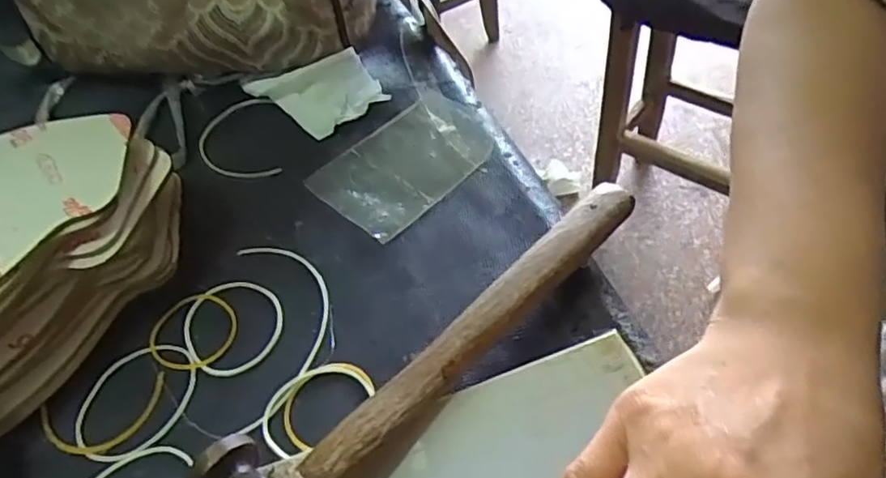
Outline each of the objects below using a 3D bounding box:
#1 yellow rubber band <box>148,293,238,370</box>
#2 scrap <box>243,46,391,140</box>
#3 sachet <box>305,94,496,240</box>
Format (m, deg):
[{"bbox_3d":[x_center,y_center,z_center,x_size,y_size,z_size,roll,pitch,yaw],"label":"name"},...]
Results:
[{"bbox_3d":[-0.130,0.048,0.331,0.045,0.004,0.044,-3,49,4],"label":"yellow rubber band"},{"bbox_3d":[-0.085,-0.105,0.430,0.065,0.026,0.069,-38,56,-23],"label":"scrap"},{"bbox_3d":[-0.023,-0.050,0.394,0.071,0.009,0.107,34,61,26],"label":"sachet"}]

